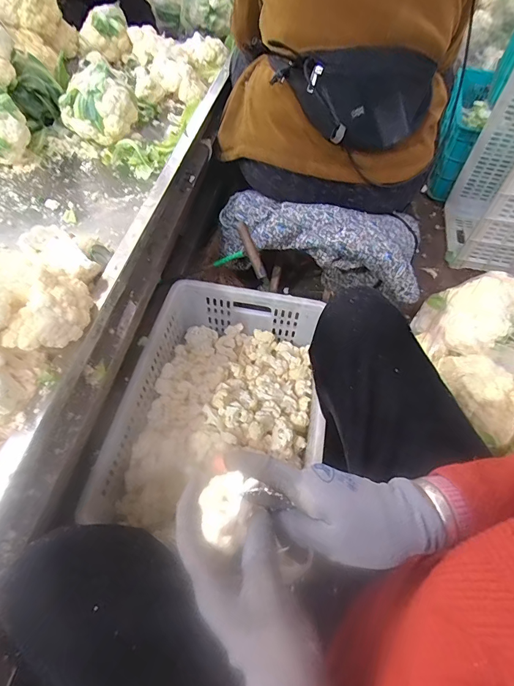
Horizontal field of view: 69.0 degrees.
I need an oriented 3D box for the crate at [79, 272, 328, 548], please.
[{"bbox_3d":[-0.065,0.118,0.732,0.349,0.137,0.475,8,56,4],"label":"crate"}]

